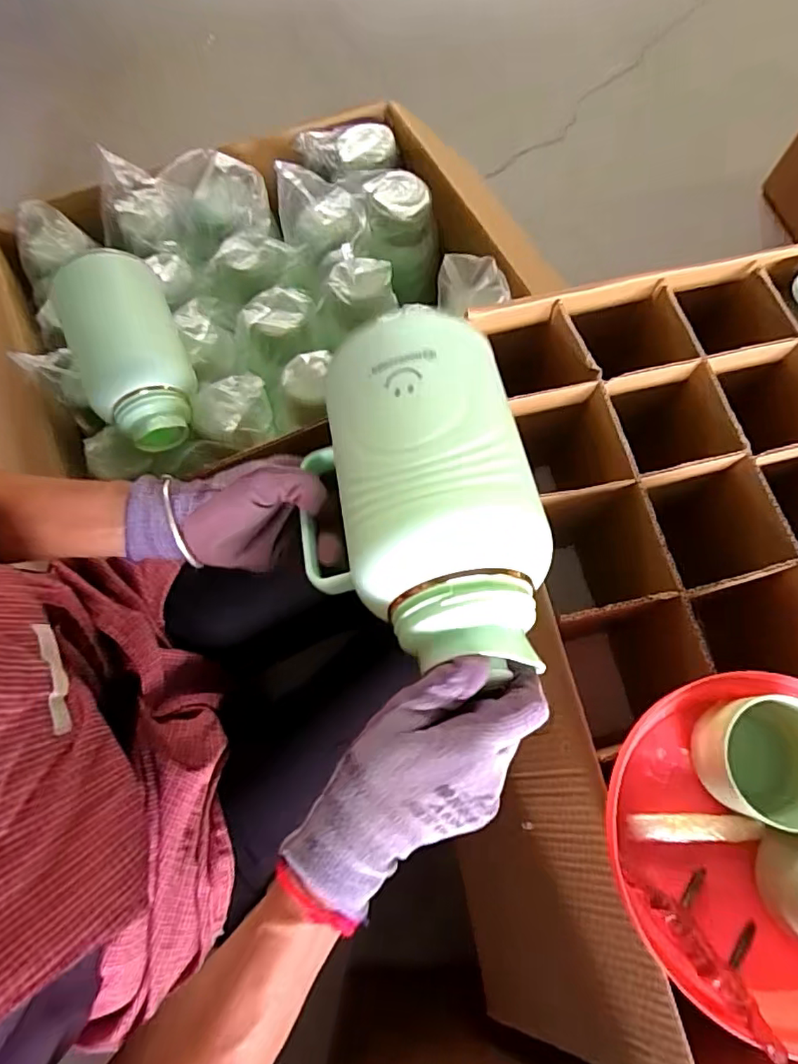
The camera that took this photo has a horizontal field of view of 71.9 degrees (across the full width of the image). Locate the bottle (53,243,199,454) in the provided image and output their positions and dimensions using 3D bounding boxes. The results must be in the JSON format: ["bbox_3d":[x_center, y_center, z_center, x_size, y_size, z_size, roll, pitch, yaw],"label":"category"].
[{"bbox_3d":[-0.314,-0.213,0.644,0.103,0.118,0.234,-18,71,-7],"label":"bottle"}]

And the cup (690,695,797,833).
[{"bbox_3d":[0.277,0.172,0.415,0.090,0.059,0.086,0,70,0],"label":"cup"}]

